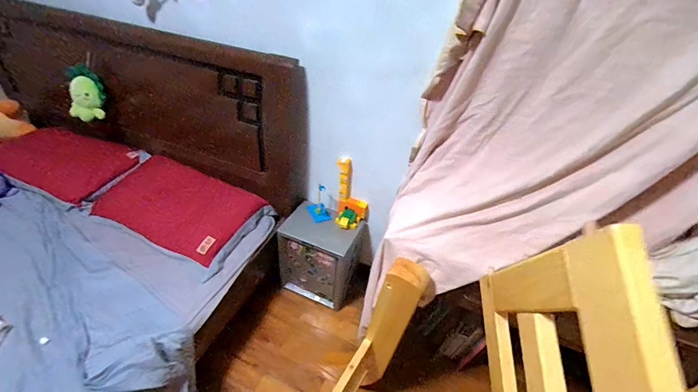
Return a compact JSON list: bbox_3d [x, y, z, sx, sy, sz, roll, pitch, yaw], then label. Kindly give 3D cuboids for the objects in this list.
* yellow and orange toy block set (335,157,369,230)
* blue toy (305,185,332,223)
[{"bbox_3d":[0.016,-0.006,1.434,0.146,0.266,0.149,6,37,0],"label":"yellow and orange toy block set"},{"bbox_3d":[-0.132,0.027,1.491,0.094,0.154,0.127,-12,41,-22],"label":"blue toy"}]

